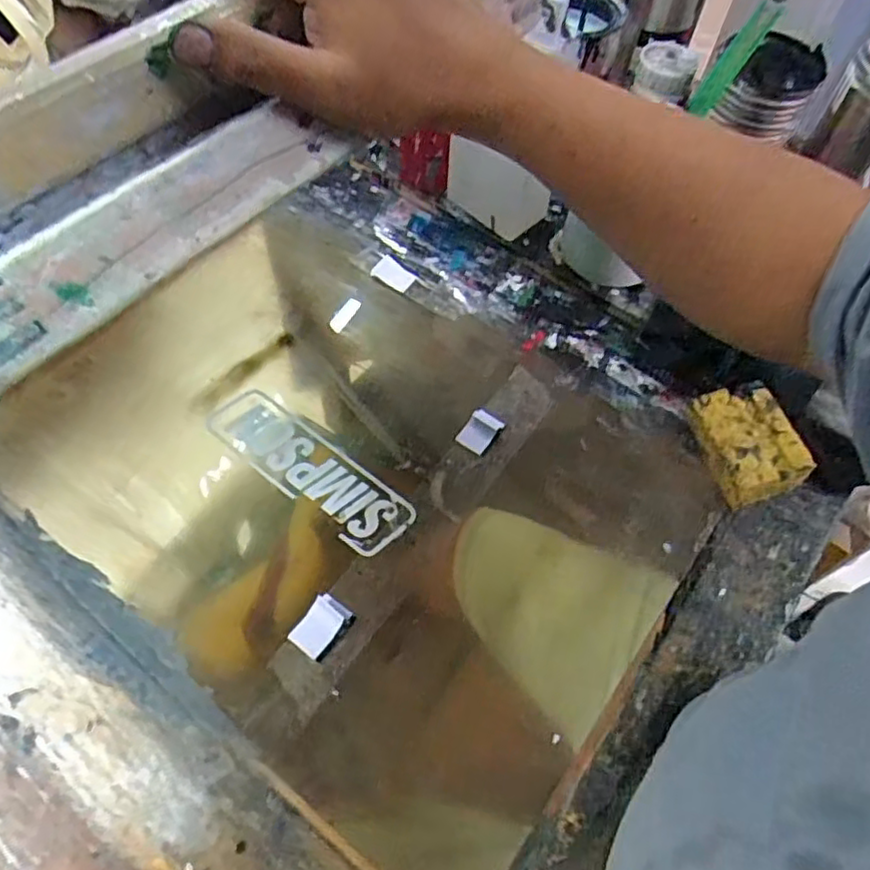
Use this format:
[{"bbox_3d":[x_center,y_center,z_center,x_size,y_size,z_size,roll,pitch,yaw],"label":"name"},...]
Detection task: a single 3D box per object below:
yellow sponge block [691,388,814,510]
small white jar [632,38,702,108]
[{"bbox_3d":[0.263,0.010,0.578,0.075,0.038,0.095,-15,61,-13],"label":"yellow sponge block"},{"bbox_3d":[0.243,-0.384,0.725,0.060,0.057,0.060,18,59,8],"label":"small white jar"}]

